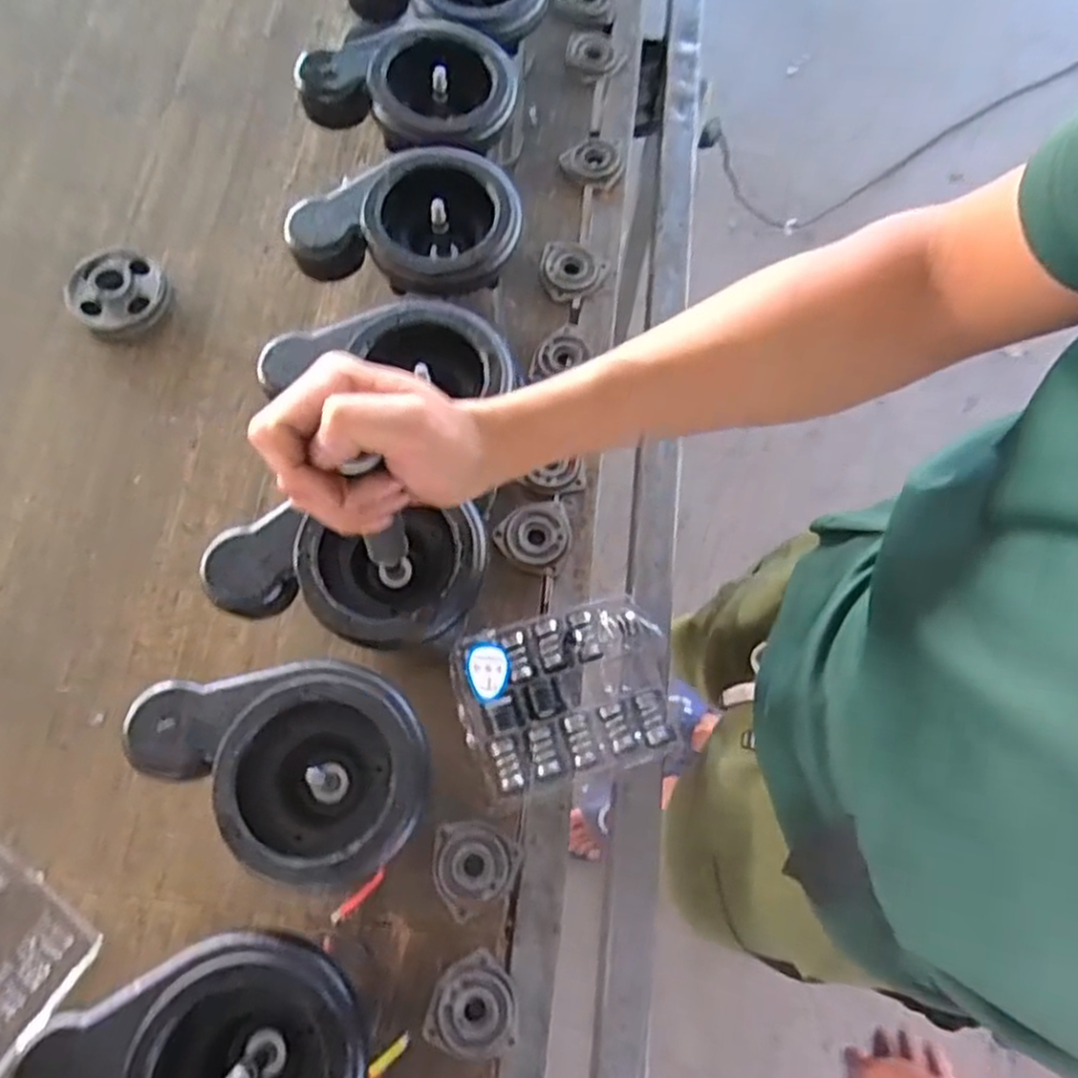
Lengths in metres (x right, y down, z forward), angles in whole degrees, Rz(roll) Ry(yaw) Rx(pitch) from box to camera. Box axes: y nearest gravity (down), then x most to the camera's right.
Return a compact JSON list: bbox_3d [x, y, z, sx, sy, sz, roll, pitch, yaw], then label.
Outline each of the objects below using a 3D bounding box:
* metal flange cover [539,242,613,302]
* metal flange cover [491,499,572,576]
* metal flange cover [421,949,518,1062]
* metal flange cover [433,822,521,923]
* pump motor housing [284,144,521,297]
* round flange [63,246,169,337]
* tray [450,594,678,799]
[{"bbox_3d":[0.037,-0.270,0.758,0.069,0.012,0.064,-1,70,-3],"label":"metal flange cover"},{"bbox_3d":[-0.004,-0.004,0.660,0.063,0.017,0.061,17,71,4],"label":"metal flange cover"},{"bbox_3d":[-0.044,0.336,0.542,0.062,0.009,0.065,18,71,4],"label":"metal flange cover"},{"bbox_3d":[-0.049,0.251,0.572,0.063,0.016,0.065,10,70,2],"label":"metal flange cover"},{"bbox_3d":[-0.100,-0.235,0.570,0.168,0.050,0.111,1,71,-3],"label":"pump motor housing"},{"bbox_3d":[-0.397,-0.230,0.720,0.087,0.037,0.092,1,70,-2],"label":"round flange"},{"bbox_3d":[0.022,0.124,0.613,0.171,0.031,0.129,-15,72,-7],"label":"tray"}]

